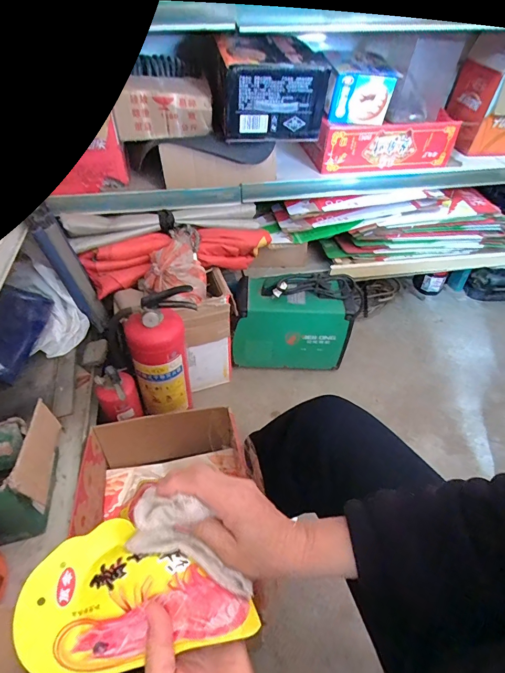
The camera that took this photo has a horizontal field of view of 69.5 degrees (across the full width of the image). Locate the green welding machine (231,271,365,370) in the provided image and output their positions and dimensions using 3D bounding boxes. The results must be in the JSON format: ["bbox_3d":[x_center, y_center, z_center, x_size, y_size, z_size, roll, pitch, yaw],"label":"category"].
[{"bbox_3d":[0.129,-0.064,1.148,0.364,0.307,0.192,1,44,0],"label":"green welding machine"}]

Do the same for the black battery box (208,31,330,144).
[{"bbox_3d":[0.036,-0.601,0.900,0.270,0.175,0.198,-3,44,-4],"label":"black battery box"}]

